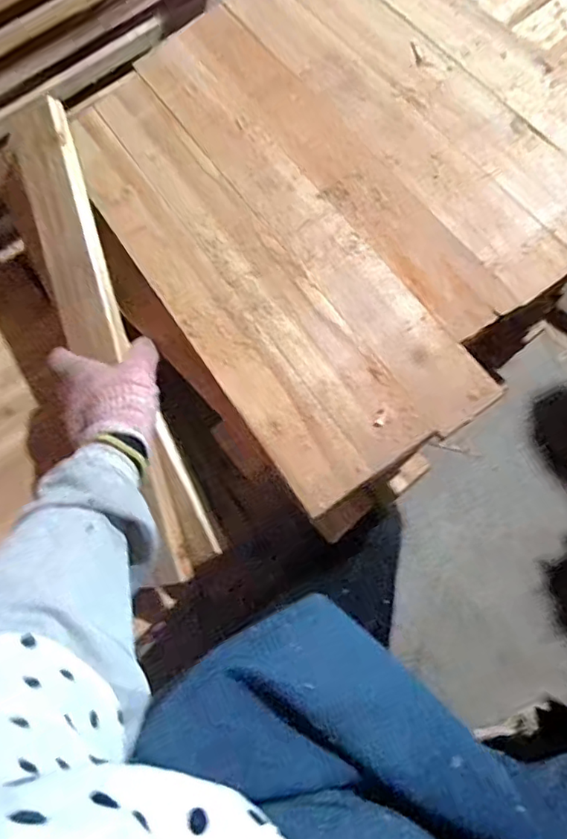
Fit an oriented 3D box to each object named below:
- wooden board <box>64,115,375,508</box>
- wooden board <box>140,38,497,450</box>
[{"bbox_3d":[-0.086,-0.124,0.526,0.057,0.013,0.477,-32,71,-12],"label":"wooden board"},{"bbox_3d":[0.004,-0.201,0.530,0.060,0.014,0.514,-32,71,-12],"label":"wooden board"}]

